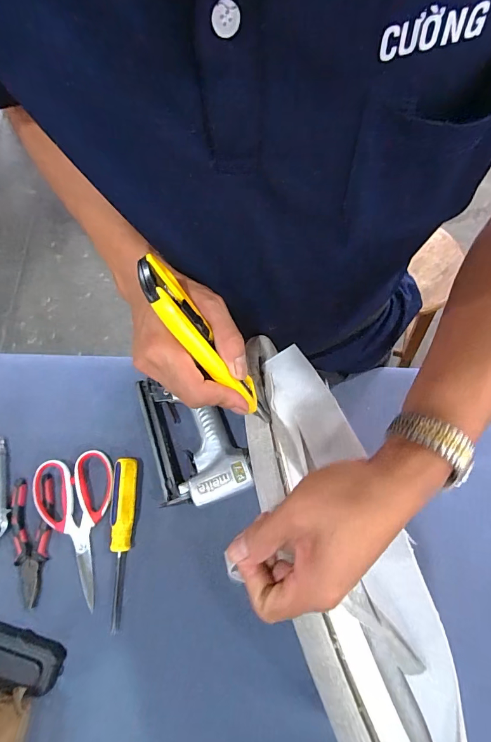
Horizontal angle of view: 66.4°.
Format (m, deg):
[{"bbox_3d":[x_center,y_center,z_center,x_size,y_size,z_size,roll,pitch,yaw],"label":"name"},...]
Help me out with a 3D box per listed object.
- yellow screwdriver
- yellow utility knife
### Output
[{"bbox_3d":[-0.160,0.211,0.469,0.034,0.031,0.193,-1,72,4],"label":"yellow screwdriver"},{"bbox_3d":[-0.029,-0.018,0.278,0.025,0.020,0.145,-43,115,-14],"label":"yellow utility knife"}]

